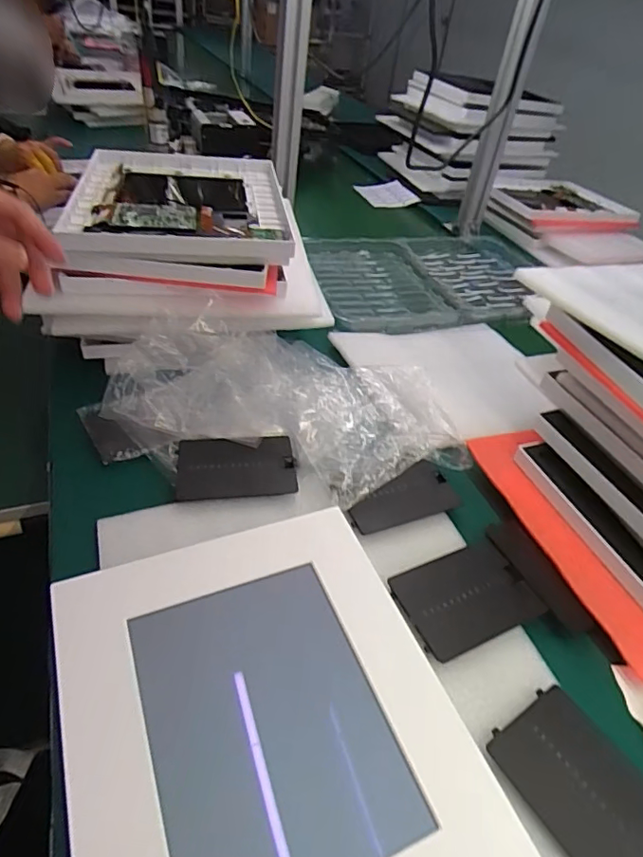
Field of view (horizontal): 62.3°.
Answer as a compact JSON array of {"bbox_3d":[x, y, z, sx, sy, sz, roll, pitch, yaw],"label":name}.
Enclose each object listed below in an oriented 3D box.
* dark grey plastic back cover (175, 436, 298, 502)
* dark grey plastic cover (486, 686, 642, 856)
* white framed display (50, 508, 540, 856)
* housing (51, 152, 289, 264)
[{"bbox_3d":[-0.090,0.039,0.560,0.120,0.006,0.082,-5,43,-8],"label":"dark grey plastic back cover"},{"bbox_3d":[0.184,0.247,0.363,0.087,0.011,0.118,-25,49,-27],"label":"dark grey plastic cover"},{"bbox_3d":[-0.031,0.202,0.375,0.279,0.037,0.304,-15,45,-18],"label":"white framed display"},{"bbox_3d":[-0.179,-0.294,0.689,0.263,0.027,0.310,0,42,-10],"label":"housing"}]

